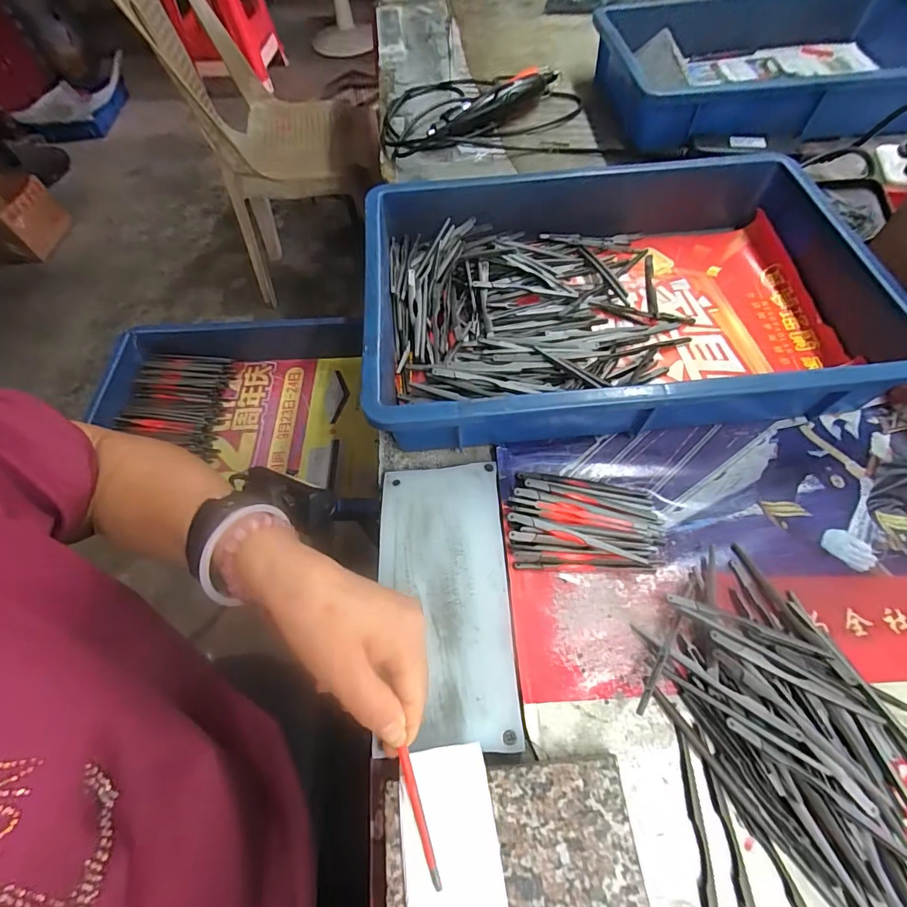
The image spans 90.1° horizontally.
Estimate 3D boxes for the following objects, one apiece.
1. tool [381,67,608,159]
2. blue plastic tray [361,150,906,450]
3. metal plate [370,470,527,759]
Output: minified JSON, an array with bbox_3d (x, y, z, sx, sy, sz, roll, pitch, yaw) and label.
[{"bbox_3d":[0.045,-0.493,0.639,0.293,0.041,0.224,-3,61,2],"label":"tool"},{"bbox_3d":[0.139,-0.143,0.415,0.418,0.074,0.280,-5,62,-1],"label":"blue plastic tray"},{"bbox_3d":[-0.007,0.098,0.325,0.092,0.008,0.192,-3,62,0],"label":"metal plate"}]

